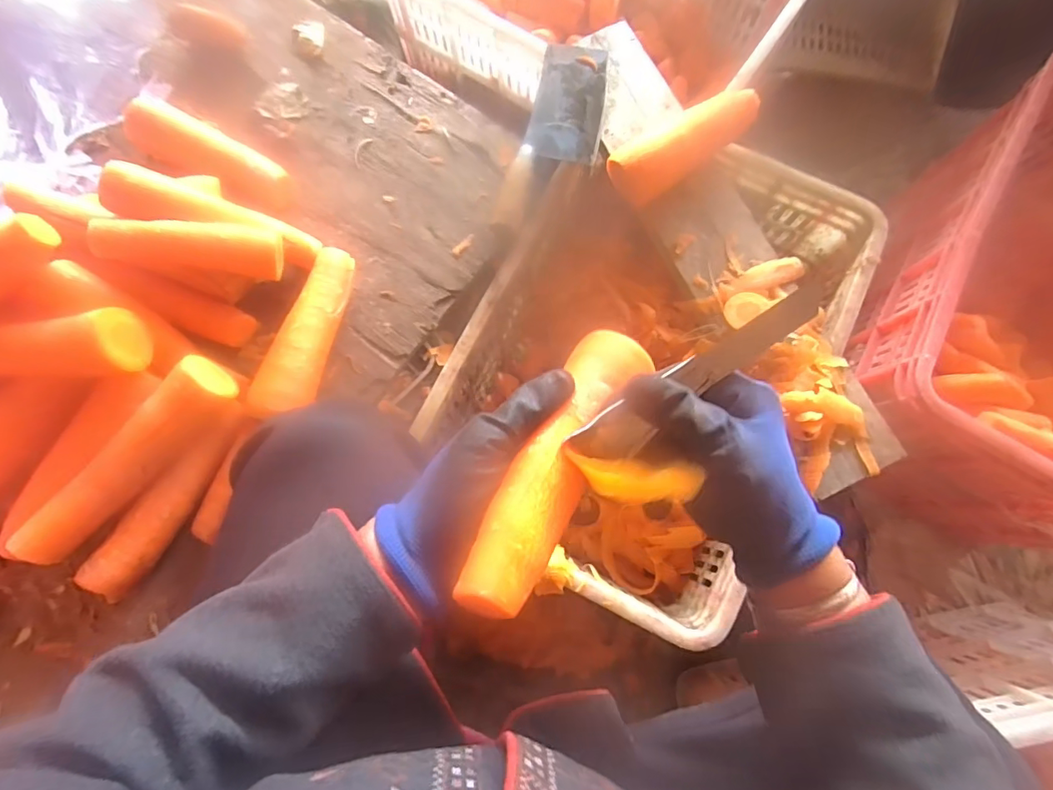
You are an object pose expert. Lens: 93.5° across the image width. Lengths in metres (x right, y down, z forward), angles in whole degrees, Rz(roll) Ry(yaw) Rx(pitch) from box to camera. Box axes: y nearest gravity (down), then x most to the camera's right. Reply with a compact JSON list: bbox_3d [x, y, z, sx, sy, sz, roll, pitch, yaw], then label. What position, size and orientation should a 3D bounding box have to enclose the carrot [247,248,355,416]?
[{"bbox_3d":[-0.212,-0.059,0.480,0.049,0.054,0.175,12,78,2],"label":"carrot"}]

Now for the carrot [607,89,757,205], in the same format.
[{"bbox_3d":[0.159,-0.251,0.502,0.160,0.057,0.055,-35,80,-7],"label":"carrot"}]

